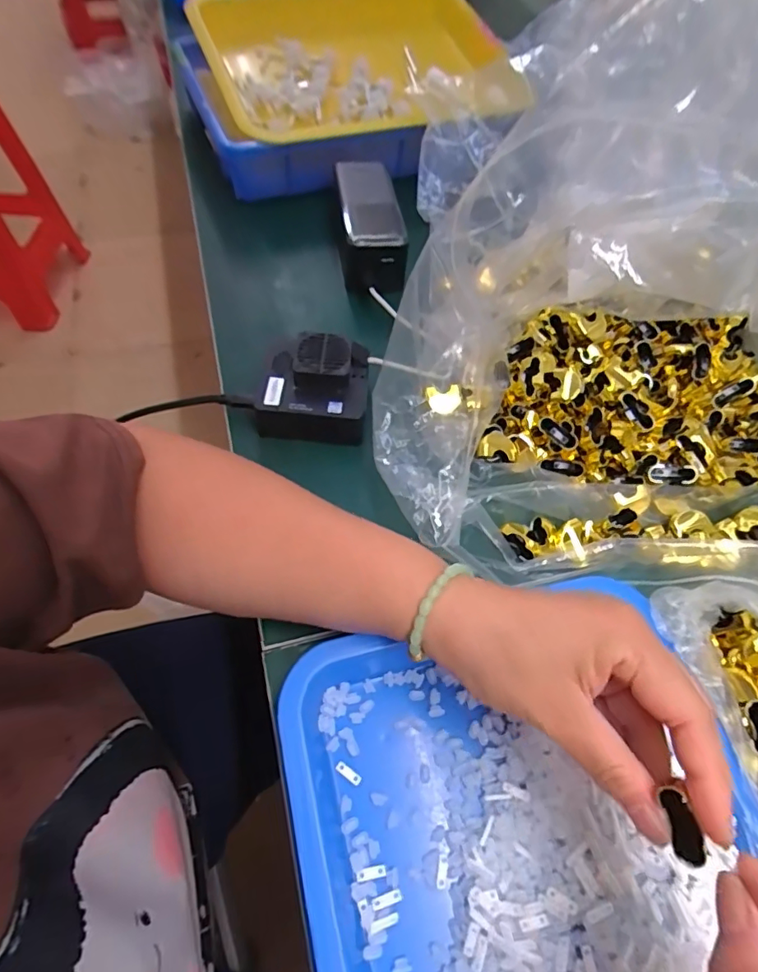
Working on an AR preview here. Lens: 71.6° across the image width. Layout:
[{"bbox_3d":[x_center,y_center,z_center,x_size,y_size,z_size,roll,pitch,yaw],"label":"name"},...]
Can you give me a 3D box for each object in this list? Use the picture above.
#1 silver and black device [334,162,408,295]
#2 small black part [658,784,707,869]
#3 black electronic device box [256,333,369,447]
[{"bbox_3d":[-0.010,-0.238,0.490,0.058,0.051,0.141,-6,59,-4],"label":"silver and black device"},{"bbox_3d":[0.118,0.132,0.203,0.009,0.007,0.029,-13,86,-8],"label":"small black part"},{"bbox_3d":[-0.048,-0.071,0.389,0.078,0.048,0.064,3,58,3],"label":"black electronic device box"}]

